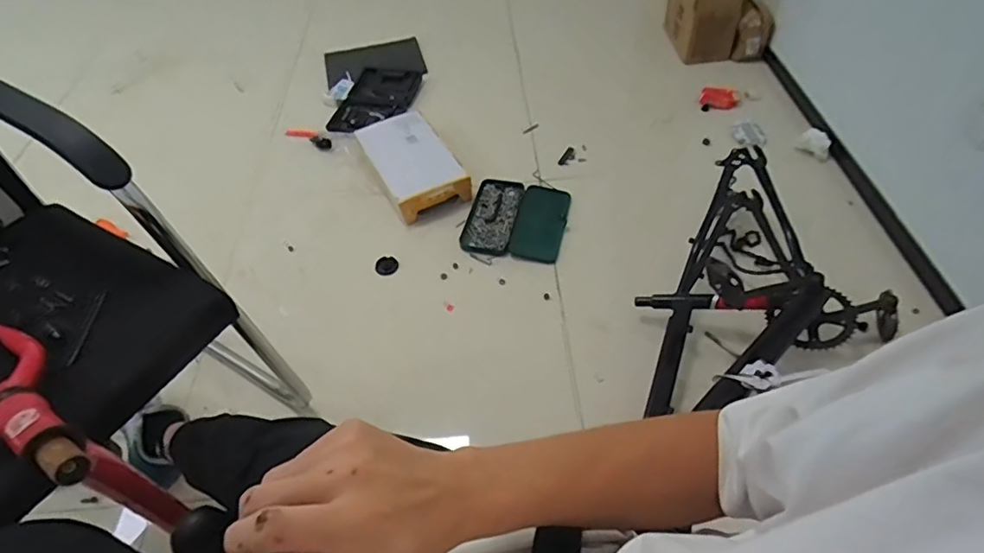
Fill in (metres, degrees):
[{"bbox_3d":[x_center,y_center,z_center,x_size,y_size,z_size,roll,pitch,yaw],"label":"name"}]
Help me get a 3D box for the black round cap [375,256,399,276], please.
[{"bbox_3d":[-0.257,-0.028,1.372,0.056,0.009,0.056,-1,51,1],"label":"black round cap"}]

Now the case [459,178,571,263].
[{"bbox_3d":[0.063,-0.145,1.436,0.243,0.033,0.257,9,51,11],"label":"case"}]

